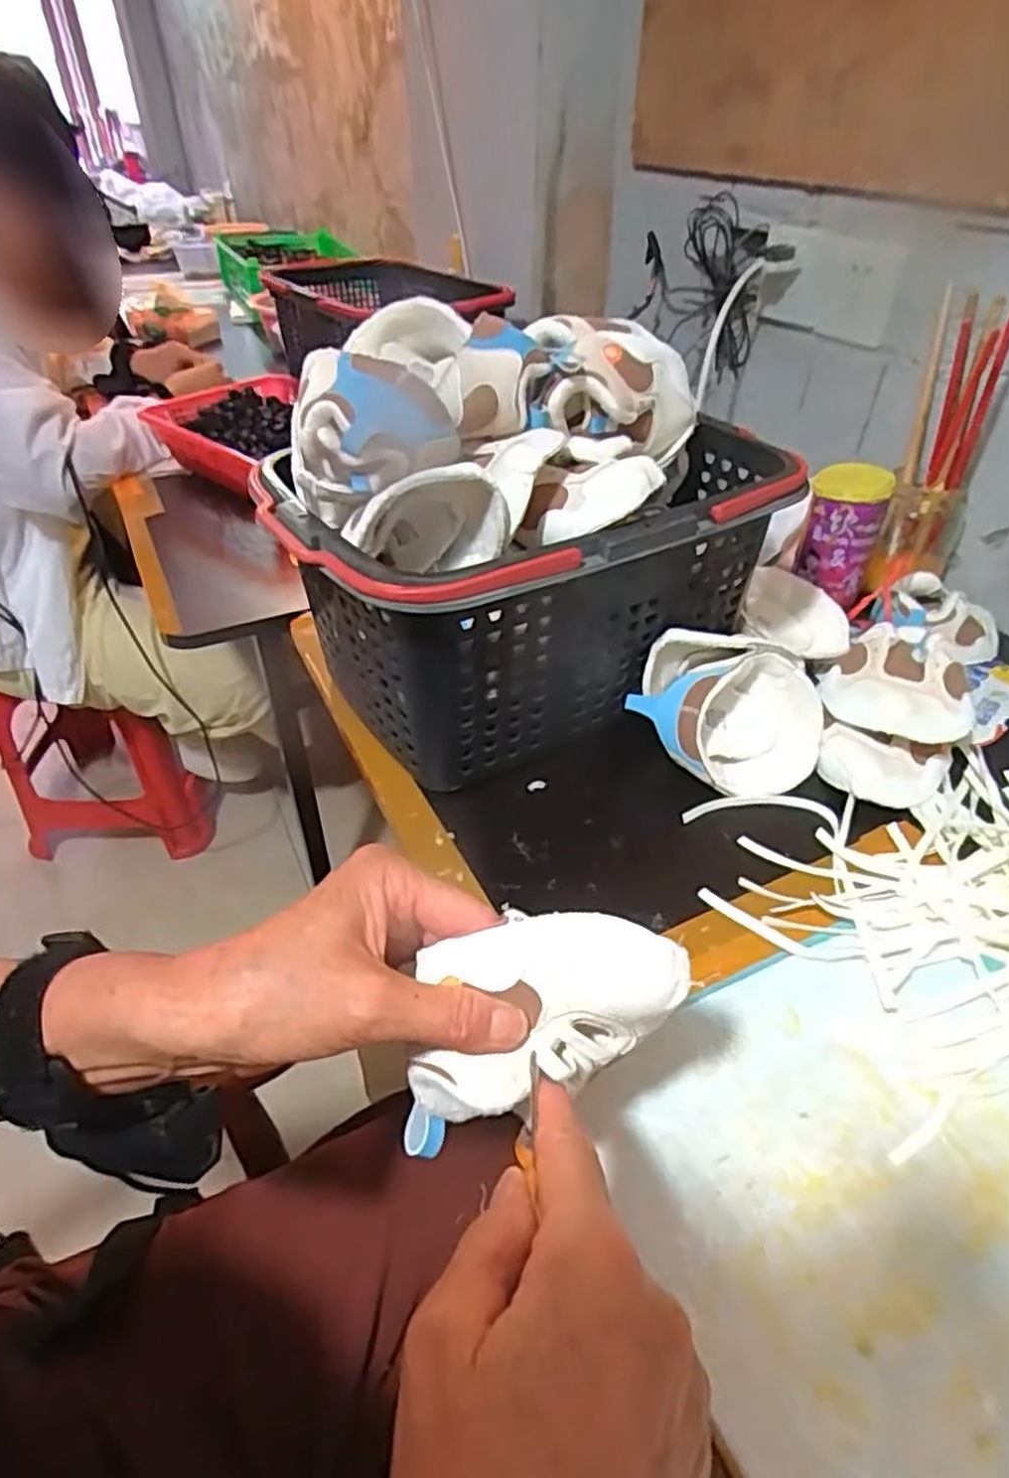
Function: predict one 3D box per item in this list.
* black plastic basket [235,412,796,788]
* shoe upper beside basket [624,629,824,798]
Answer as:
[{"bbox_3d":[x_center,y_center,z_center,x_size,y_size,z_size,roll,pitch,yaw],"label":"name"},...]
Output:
[{"bbox_3d":[0.023,-0.117,0.591,0.358,0.179,0.231,-23,45,-26],"label":"black plastic basket"},{"bbox_3d":[0.158,-0.019,0.542,0.128,0.086,0.088,17,42,19],"label":"shoe upper beside basket"}]

